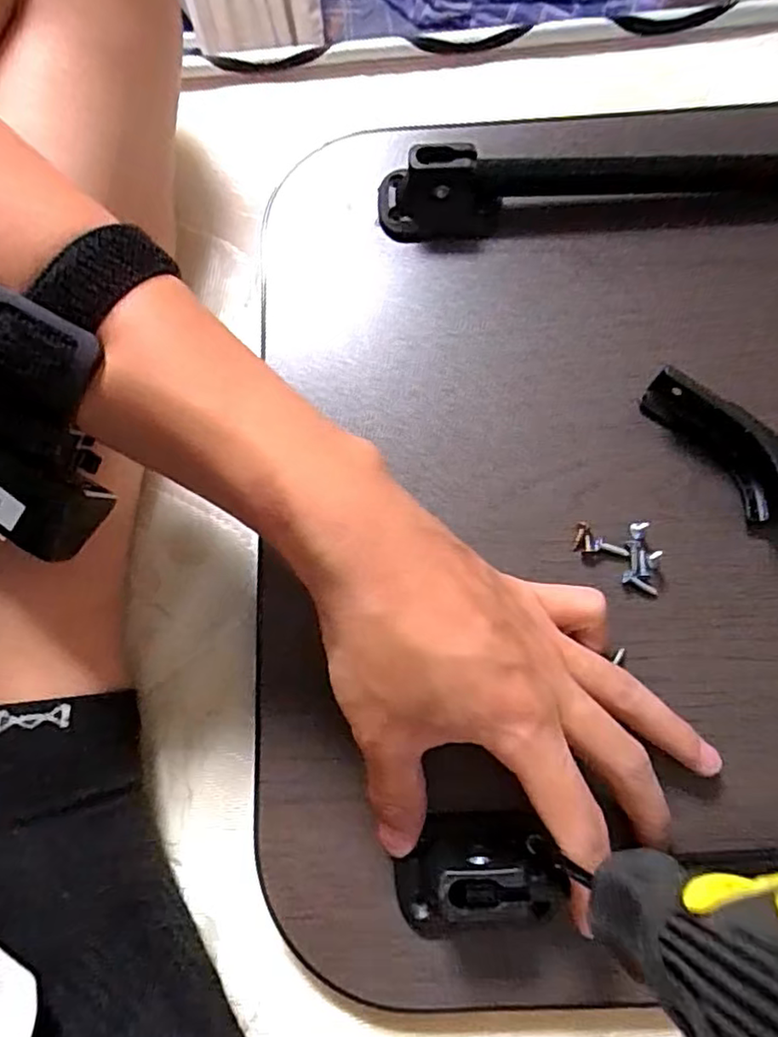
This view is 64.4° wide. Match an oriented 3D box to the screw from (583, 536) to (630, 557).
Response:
[{"bbox_3d":[0.093,0.012,0.265,0.019,0.004,0.007,7,73,3],"label":"screw"}]

